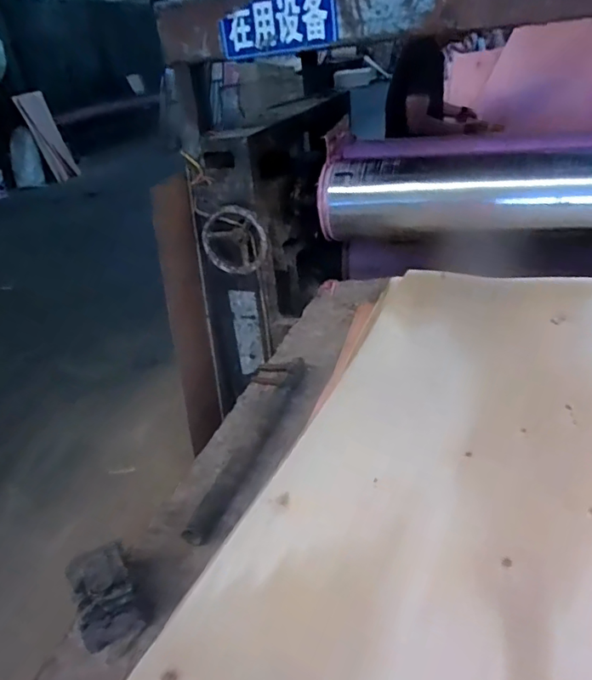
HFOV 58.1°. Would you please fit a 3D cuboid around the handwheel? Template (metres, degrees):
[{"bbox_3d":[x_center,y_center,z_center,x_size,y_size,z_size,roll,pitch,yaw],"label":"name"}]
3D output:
[{"bbox_3d":[-0.146,-0.235,1.269,0.158,0.161,0.034,3,30,17],"label":"handwheel"}]

